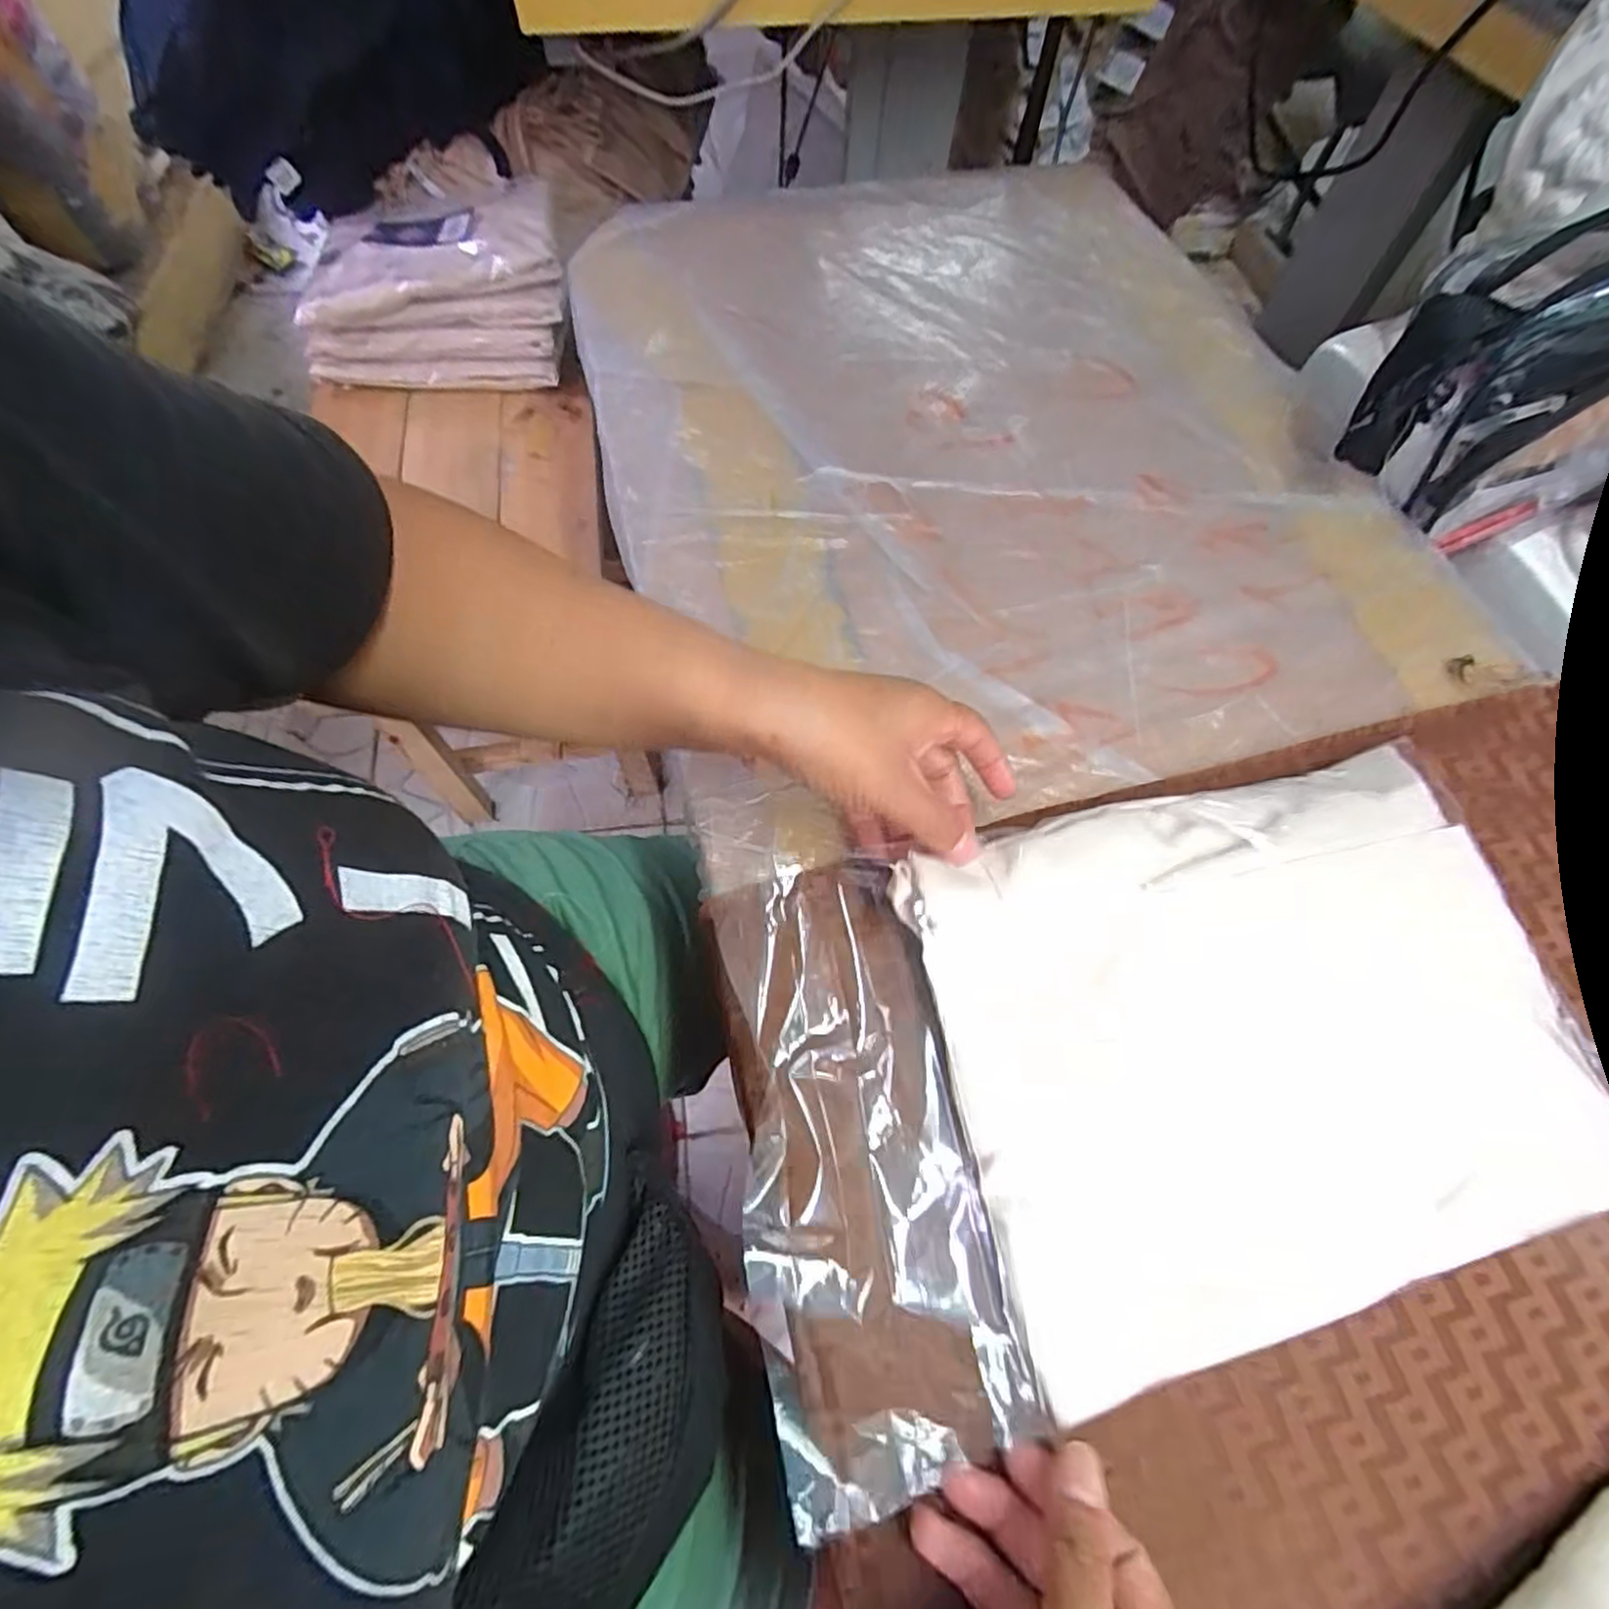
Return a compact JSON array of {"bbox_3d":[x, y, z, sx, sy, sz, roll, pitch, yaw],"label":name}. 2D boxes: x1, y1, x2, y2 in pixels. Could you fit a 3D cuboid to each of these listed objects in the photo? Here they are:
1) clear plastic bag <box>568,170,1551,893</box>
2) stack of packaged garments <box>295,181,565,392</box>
[{"bbox_3d":[0.109,-0.258,0.481,0.475,0.032,0.556,-12,63,-8],"label":"clear plastic bag"},{"bbox_3d":[-0.371,-0.521,0.729,0.255,0.113,0.149,-4,66,-5],"label":"stack of packaged garments"}]

